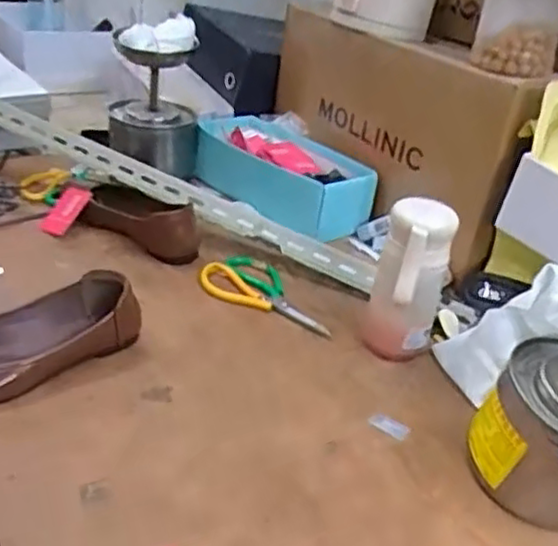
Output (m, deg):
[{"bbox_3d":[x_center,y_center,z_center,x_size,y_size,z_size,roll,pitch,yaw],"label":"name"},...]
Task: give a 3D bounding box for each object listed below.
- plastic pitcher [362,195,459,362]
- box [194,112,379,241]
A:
[{"bbox_3d":[0.140,0.012,0.758,0.080,0.179,0.080,11,30,9],"label":"plastic pitcher"},{"bbox_3d":[0.002,-0.149,1.101,0.308,0.100,0.120,23,34,27],"label":"box"}]

